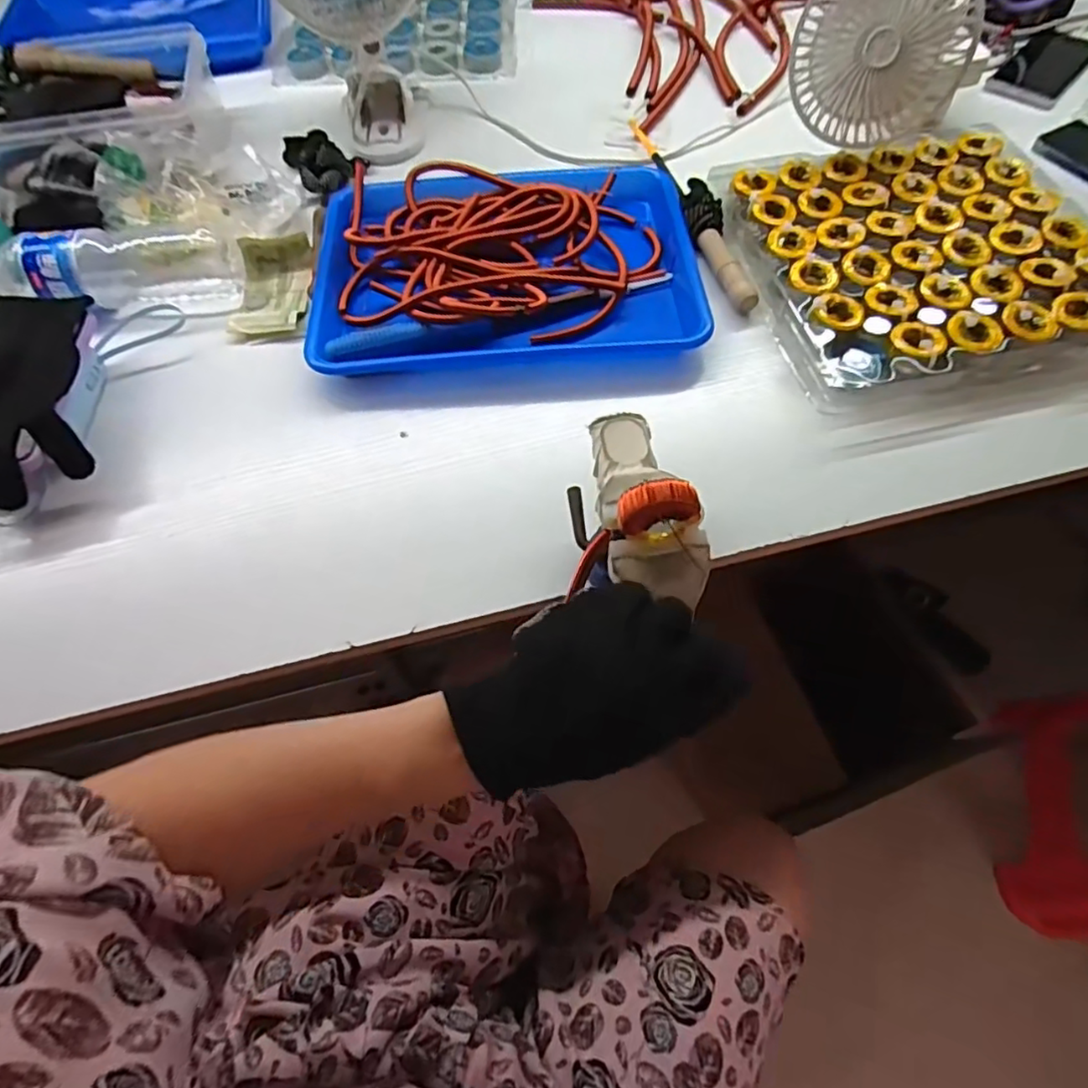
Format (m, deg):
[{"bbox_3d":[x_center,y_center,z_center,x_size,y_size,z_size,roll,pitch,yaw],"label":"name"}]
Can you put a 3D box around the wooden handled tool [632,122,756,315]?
[{"bbox_3d":[0.141,-0.329,0.595,0.033,0.027,0.293,-11,62,-3],"label":"wooden handled tool"}]

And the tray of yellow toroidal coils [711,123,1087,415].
[{"bbox_3d":[0.325,-0.250,0.538,0.292,0.036,0.294,-10,62,-2],"label":"tray of yellow toroidal coils"}]

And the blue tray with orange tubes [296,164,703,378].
[{"bbox_3d":[-0.034,-0.262,0.567,0.332,0.035,0.256,-3,61,2],"label":"blue tray with orange tubes"}]

